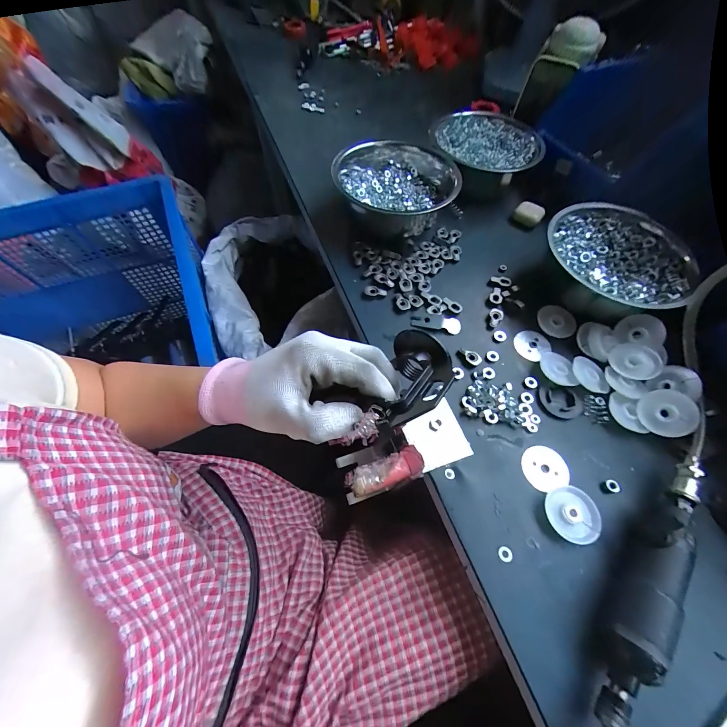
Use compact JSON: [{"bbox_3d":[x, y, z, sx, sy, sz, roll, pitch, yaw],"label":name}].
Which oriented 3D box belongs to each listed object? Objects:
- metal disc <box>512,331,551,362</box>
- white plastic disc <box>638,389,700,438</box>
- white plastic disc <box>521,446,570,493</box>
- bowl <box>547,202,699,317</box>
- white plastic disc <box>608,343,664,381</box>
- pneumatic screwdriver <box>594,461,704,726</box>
[{"bbox_3d":[0.217,-0.025,0.396,0.041,0.004,0.041,-1,69,3],"label":"metal disc"},{"bbox_3d":[0.328,0.054,0.331,0.049,0.004,0.049,-9,72,29],"label":"white plastic disc"},{"bbox_3d":[0.190,0.109,0.319,0.048,0.004,0.043,-14,62,-10],"label":"white plastic disc"},{"bbox_3d":[0.328,-0.133,0.412,0.169,0.070,0.154,1,60,-2],"label":"bowl"},{"bbox_3d":[0.324,-0.003,0.365,0.050,0.004,0.045,8,72,20],"label":"white plastic disc"},{"bbox_3d":[0.231,0.193,0.252,0.043,0.040,0.283,35,65,16],"label":"pneumatic screwdriver"}]

